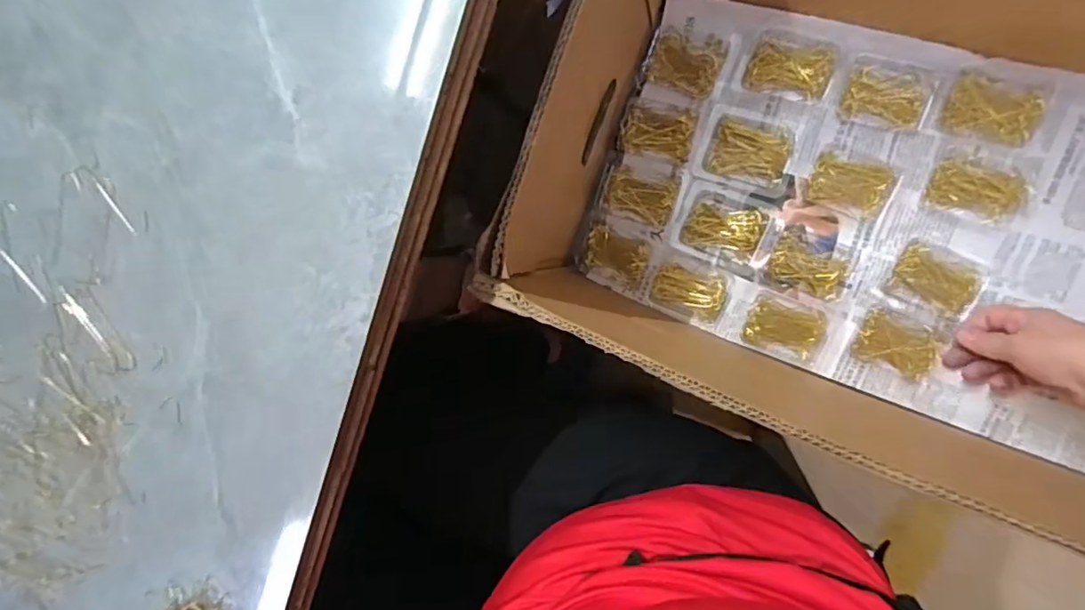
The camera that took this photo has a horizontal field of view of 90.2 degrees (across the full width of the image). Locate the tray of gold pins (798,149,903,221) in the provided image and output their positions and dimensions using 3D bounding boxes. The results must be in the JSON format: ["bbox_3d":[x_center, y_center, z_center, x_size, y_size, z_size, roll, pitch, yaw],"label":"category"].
[{"bbox_3d":[0.300,-0.118,0.524,0.081,0.022,0.054,18,99,12],"label":"tray of gold pins"}]

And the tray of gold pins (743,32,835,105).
[{"bbox_3d":[0.236,-0.228,0.518,0.075,0.012,0.052,22,109,21],"label":"tray of gold pins"}]

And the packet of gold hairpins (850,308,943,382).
[{"bbox_3d":[0.339,0.036,0.517,0.073,0.017,0.051,25,100,10],"label":"packet of gold hairpins"}]

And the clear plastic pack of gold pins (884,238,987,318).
[{"bbox_3d":[0.366,-0.025,0.506,0.072,0.030,0.051,24,100,11],"label":"clear plastic pack of gold pins"}]

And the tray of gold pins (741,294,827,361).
[{"bbox_3d":[0.241,0.022,0.539,0.072,0.022,0.054,19,99,11],"label":"tray of gold pins"}]

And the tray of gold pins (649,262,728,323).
[{"bbox_3d":[0.151,-0.014,0.561,0.072,0.021,0.050,19,99,11],"label":"tray of gold pins"}]

